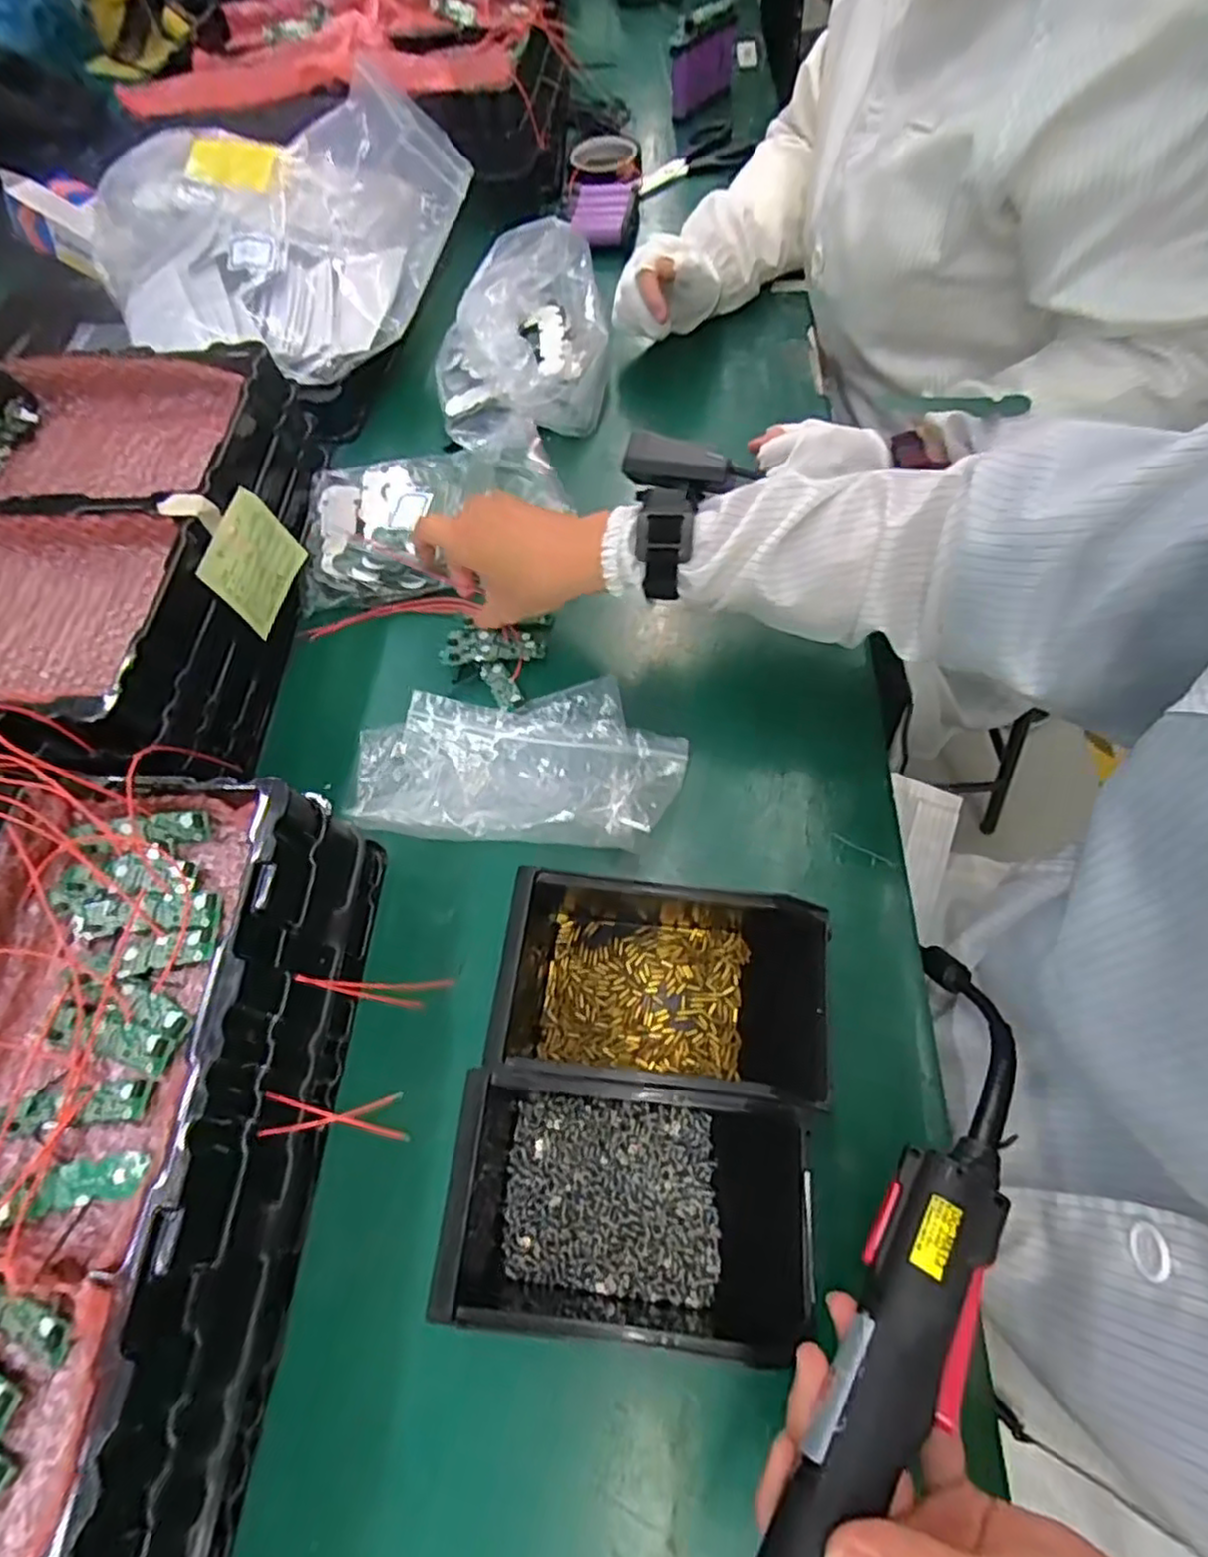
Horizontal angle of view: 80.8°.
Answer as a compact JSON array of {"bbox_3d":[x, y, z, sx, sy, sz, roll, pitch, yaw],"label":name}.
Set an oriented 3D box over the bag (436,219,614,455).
[{"bbox_3d":[-0.080,-0.418,0.660,0.162,0.076,0.227,-6,63,2],"label":"bag"}]

